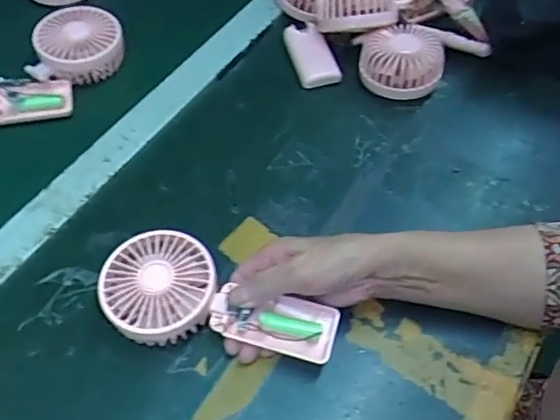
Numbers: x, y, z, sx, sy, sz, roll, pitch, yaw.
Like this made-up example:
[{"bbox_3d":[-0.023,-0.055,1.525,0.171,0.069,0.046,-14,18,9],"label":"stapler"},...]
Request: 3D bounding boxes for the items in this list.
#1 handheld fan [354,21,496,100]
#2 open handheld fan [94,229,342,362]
[{"bbox_3d":[0.158,-0.158,0.614,0.143,0.046,0.080,-2,57,-5],"label":"handheld fan"},{"bbox_3d":[-0.048,0.072,0.449,0.182,0.031,0.085,17,57,0],"label":"open handheld fan"}]

